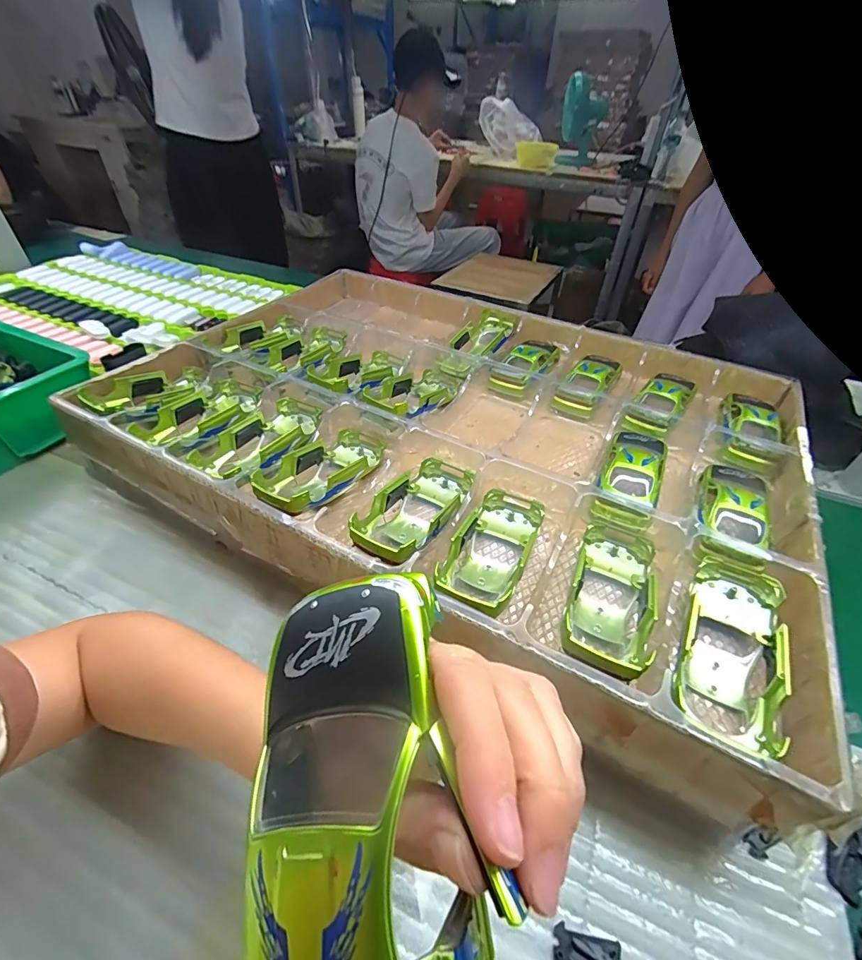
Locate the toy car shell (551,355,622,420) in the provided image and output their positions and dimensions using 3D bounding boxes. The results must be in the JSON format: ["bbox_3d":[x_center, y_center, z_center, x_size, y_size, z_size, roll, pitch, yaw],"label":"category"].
[{"bbox_3d":[0.190,-0.112,0.517,0.050,0.047,0.118,27,48,23],"label":"toy car shell"}]

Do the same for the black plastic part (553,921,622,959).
[{"bbox_3d":[0.081,0.247,0.222,0.033,0.004,0.018,13,44,10],"label":"black plastic part"}]

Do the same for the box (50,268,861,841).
[{"bbox_3d":[0.021,-0.077,0.462,0.642,0.093,0.470,23,47,20],"label":"box"}]

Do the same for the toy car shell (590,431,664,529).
[{"bbox_3d":[0.185,-0.009,0.393,0.049,0.032,0.120,21,46,18],"label":"toy car shell"}]

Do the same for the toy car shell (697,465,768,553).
[{"bbox_3d":[0.254,0.019,0.361,0.048,0.026,0.110,25,48,22],"label":"toy car shell"}]

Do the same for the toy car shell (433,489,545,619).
[{"bbox_3d":[0.047,0.047,0.338,0.058,0.029,0.106,20,46,17],"label":"toy car shell"}]

